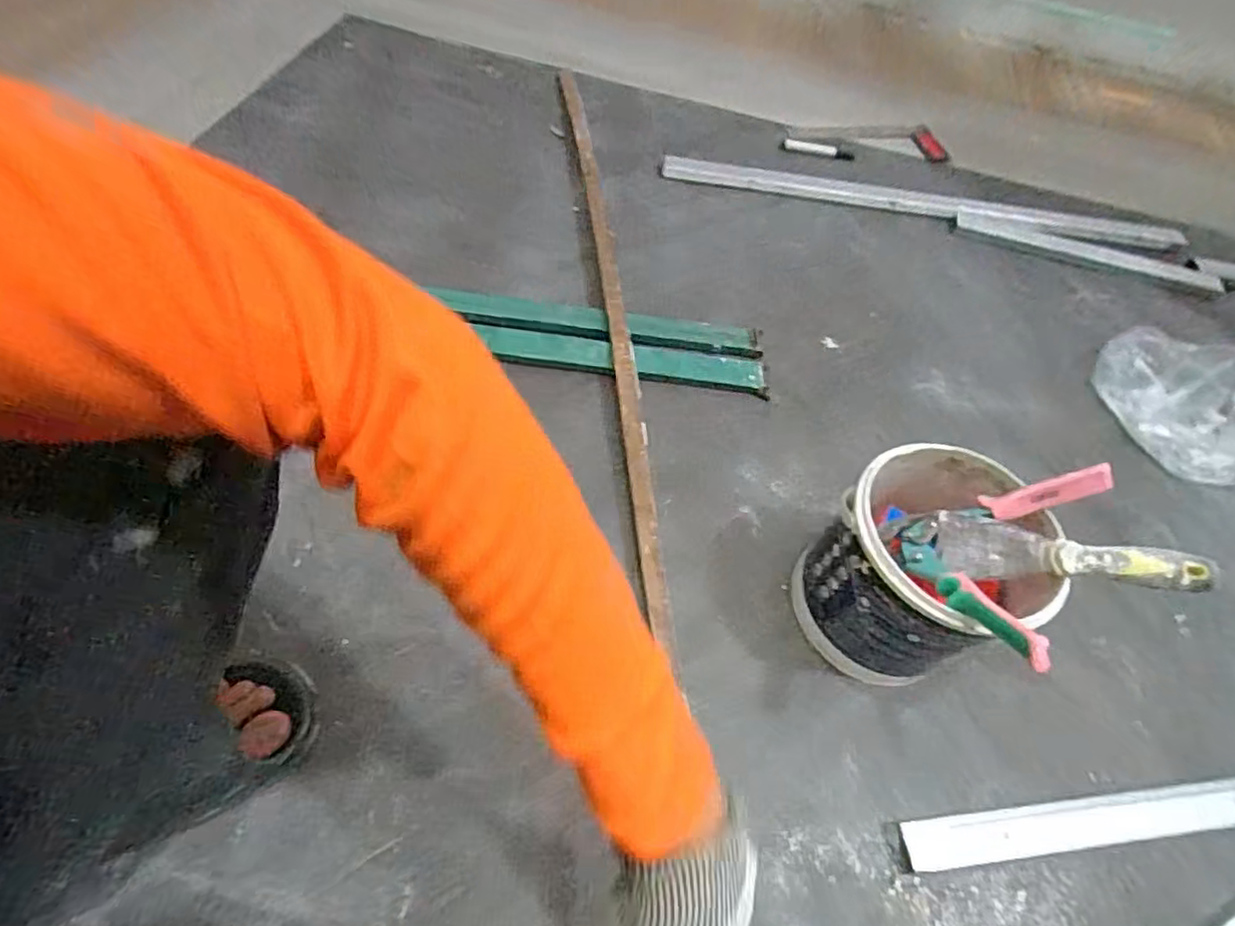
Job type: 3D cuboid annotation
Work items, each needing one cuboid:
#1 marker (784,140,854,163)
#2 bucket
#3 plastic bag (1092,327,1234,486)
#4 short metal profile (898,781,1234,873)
[{"bbox_3d":[0.381,-0.595,1.183,0.137,0.019,0.022,8,58,0],"label":"marker"},{"bbox_3d":[0.291,0.104,0.614,0.181,0.183,0.181,2,58,-3],"label":"bucket"},{"bbox_3d":[0.798,-0.084,0.851,0.241,0.086,0.208,27,60,12],"label":"plastic bag"},{"bbox_3d":[0.482,0.336,0.591,0.445,0.015,0.041,-3,58,-7],"label":"short metal profile"}]

